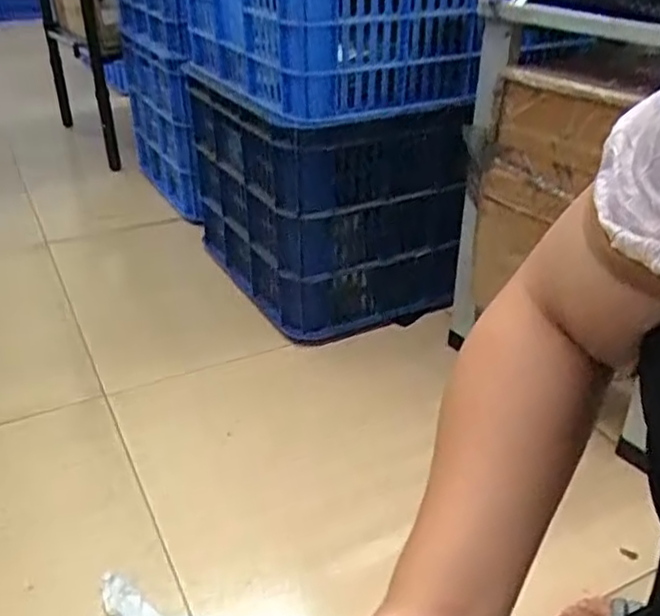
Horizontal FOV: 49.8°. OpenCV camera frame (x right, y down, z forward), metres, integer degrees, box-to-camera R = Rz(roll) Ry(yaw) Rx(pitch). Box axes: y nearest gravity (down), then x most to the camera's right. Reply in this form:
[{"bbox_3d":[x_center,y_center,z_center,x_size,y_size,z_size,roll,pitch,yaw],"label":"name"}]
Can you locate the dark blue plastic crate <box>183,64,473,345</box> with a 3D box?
[{"bbox_3d":[-0.022,-0.167,1.084,0.286,0.313,0.380,-14,33,-22],"label":"dark blue plastic crate"}]

